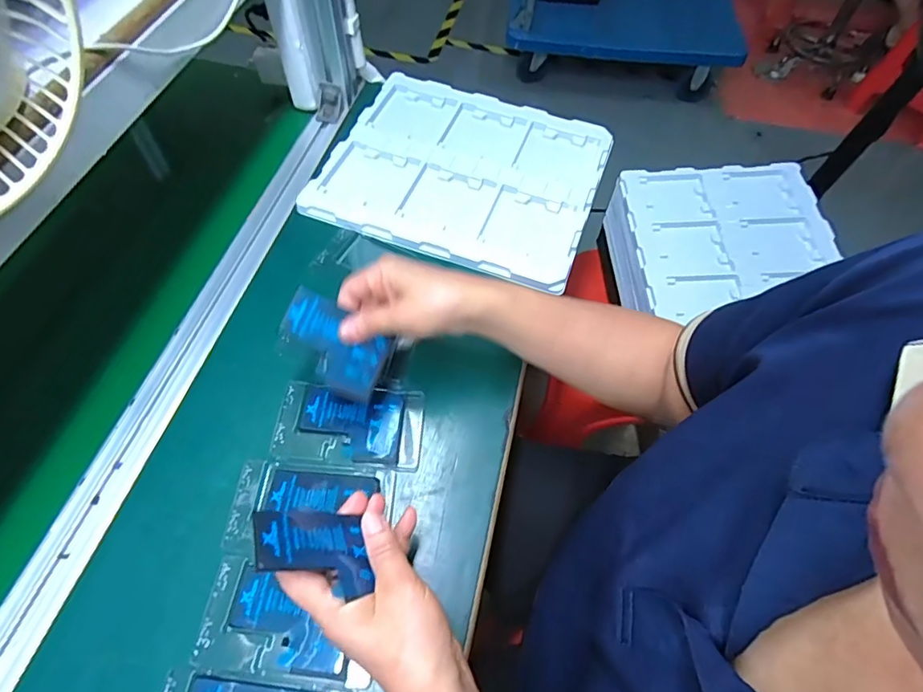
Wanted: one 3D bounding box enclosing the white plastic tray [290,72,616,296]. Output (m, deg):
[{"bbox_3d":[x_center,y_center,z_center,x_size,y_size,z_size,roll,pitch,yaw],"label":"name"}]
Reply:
[{"bbox_3d":[0.006,-0.218,0.624,0.318,0.018,0.276,18,61,9],"label":"white plastic tray"}]

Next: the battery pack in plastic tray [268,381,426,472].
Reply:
[{"bbox_3d":[-0.100,0.071,0.453,0.126,0.015,0.073,4,60,1],"label":"battery pack in plastic tray"}]

